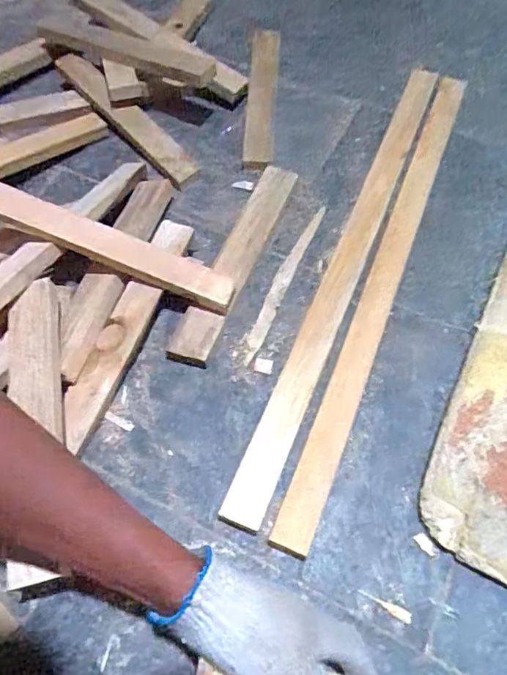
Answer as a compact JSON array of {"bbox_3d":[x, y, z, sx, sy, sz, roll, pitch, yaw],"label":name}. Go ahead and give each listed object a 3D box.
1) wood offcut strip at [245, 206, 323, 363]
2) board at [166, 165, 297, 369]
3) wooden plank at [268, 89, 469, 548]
[{"bbox_3d":[0.034,-0.066,0.589,0.018,0.007,0.220,20,64,12],"label":"wood offcut strip"},{"bbox_3d":[-0.019,-0.093,0.589,0.045,0.030,0.272,19,64,12],"label":"board"},{"bbox_3d":[0.151,-0.080,0.582,0.037,0.021,0.641,19,64,12],"label":"wooden plank"}]

